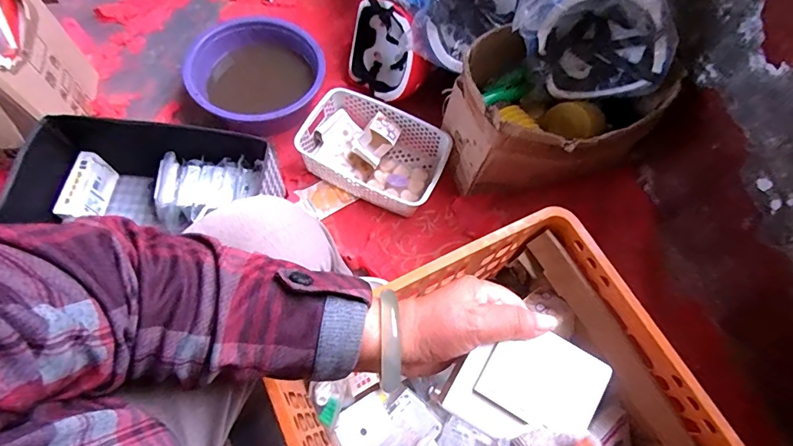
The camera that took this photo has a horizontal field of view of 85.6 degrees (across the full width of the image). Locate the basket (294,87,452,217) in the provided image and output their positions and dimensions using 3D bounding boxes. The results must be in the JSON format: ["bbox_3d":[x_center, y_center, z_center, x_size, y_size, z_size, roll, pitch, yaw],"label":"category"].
[{"bbox_3d":[-0.045,-0.151,0.925,0.299,0.092,0.203,25,67,8],"label":"basket"}]

